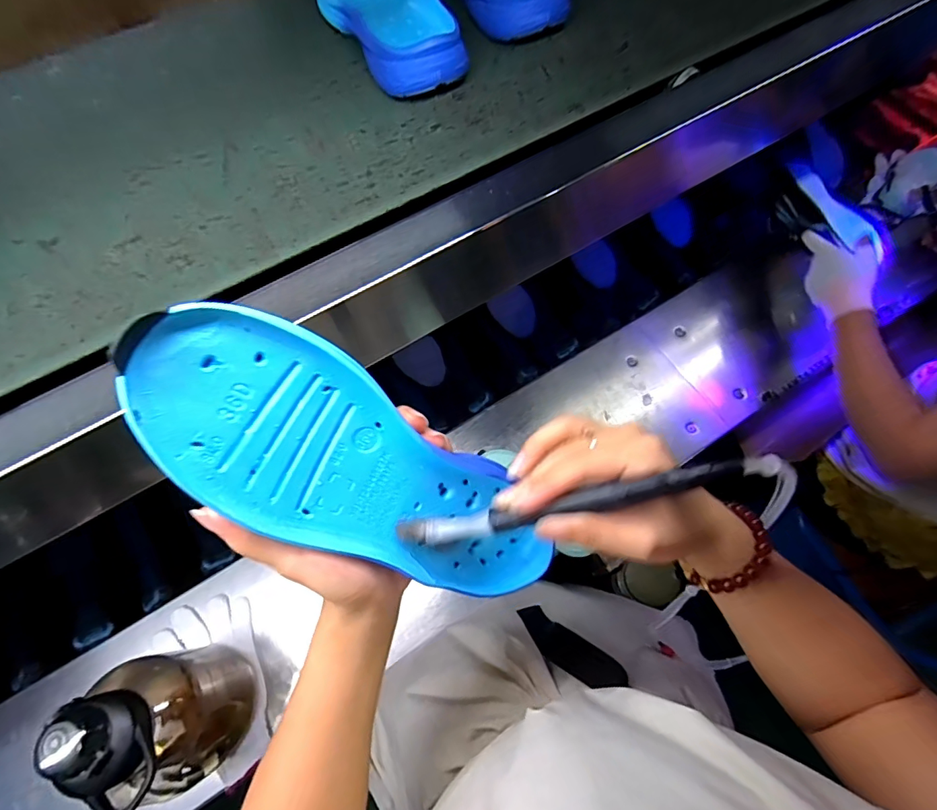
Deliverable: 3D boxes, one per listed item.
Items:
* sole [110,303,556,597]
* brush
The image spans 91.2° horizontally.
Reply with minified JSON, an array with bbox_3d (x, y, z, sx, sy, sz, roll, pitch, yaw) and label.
[{"bbox_3d":[-0.051,0.042,0.246,0.244,0.033,0.086,38,67,-28],"label":"sole"},{"bbox_3d":[0.054,0.052,0.242,0.195,0.025,0.014,-16,66,17],"label":"brush"}]

